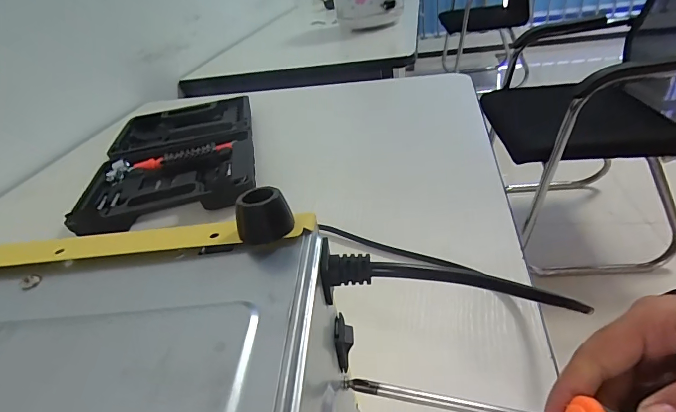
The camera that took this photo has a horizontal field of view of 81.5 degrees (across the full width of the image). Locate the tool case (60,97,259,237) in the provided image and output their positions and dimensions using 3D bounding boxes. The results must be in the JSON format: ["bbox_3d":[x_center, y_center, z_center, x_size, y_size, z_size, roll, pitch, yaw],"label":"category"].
[{"bbox_3d":[-0.235,-0.085,0.576,0.221,0.028,0.356,-14,33,-7],"label":"tool case"}]

